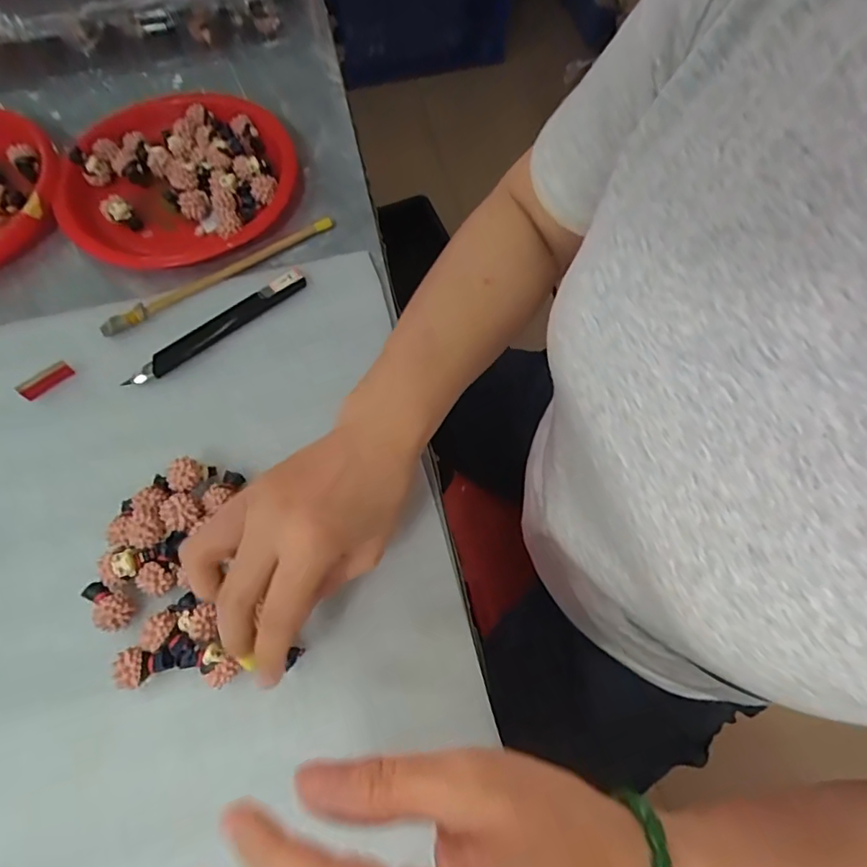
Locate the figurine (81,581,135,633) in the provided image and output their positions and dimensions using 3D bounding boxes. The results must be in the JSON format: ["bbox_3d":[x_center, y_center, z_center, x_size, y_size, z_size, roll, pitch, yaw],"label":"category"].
[{"bbox_3d":[-0.179,0.094,0.300,0.019,0.015,0.029,-38,71,-14],"label":"figurine"}]

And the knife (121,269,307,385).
[{"bbox_3d":[-0.148,-0.075,0.375,0.135,0.007,0.017,-38,71,-14],"label":"knife"}]

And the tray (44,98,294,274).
[{"bbox_3d":[-0.201,-0.204,0.423,0.175,0.023,0.169,-18,68,-6],"label":"tray"}]

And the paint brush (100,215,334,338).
[{"bbox_3d":[-0.154,-0.118,0.397,0.182,0.015,0.011,-33,70,-13],"label":"paint brush"}]

